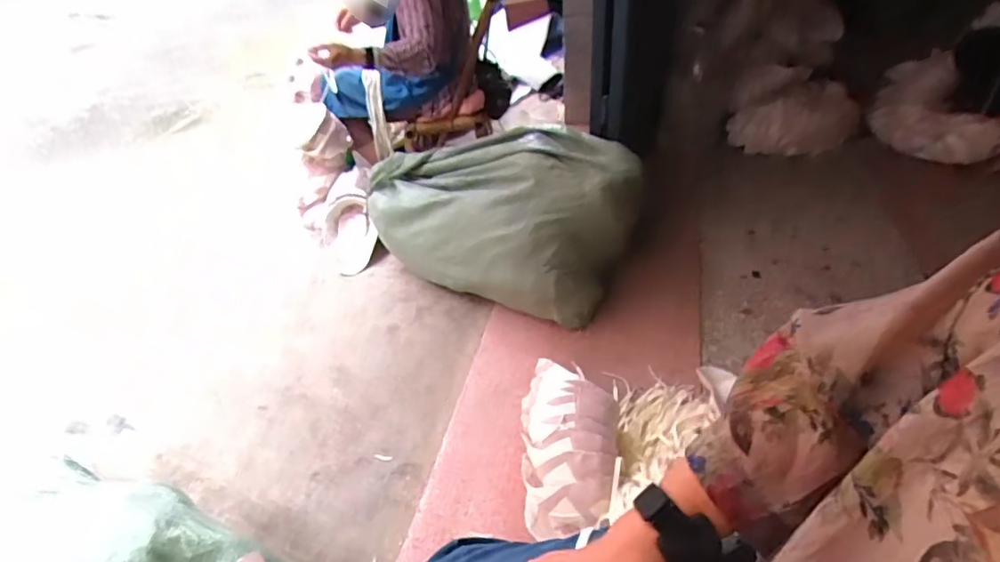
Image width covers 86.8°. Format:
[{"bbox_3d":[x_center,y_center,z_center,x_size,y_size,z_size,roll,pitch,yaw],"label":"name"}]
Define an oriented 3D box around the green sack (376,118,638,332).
[{"bbox_3d":[-0.027,-0.189,1.339,0.679,0.294,0.371,17,46,25],"label":"green sack"}]

